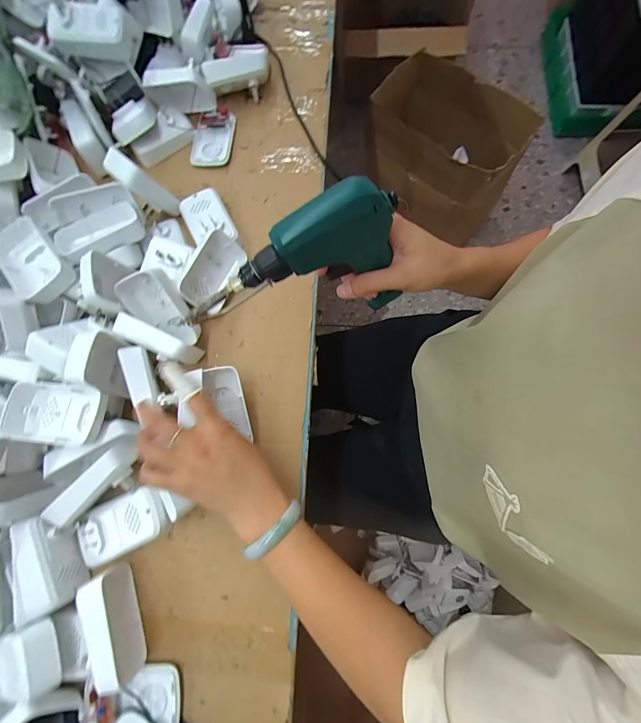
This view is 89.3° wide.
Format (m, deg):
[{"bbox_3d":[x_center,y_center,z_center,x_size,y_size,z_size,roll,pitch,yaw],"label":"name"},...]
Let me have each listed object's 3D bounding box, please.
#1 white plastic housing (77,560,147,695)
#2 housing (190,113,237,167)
[{"bbox_3d":[-0.200,0.255,0.314,0.021,0.056,0.094,-24,76,-4],"label":"white plastic housing"},{"bbox_3d":[-0.156,-0.323,0.470,0.056,0.010,0.081,5,75,3],"label":"housing"}]

